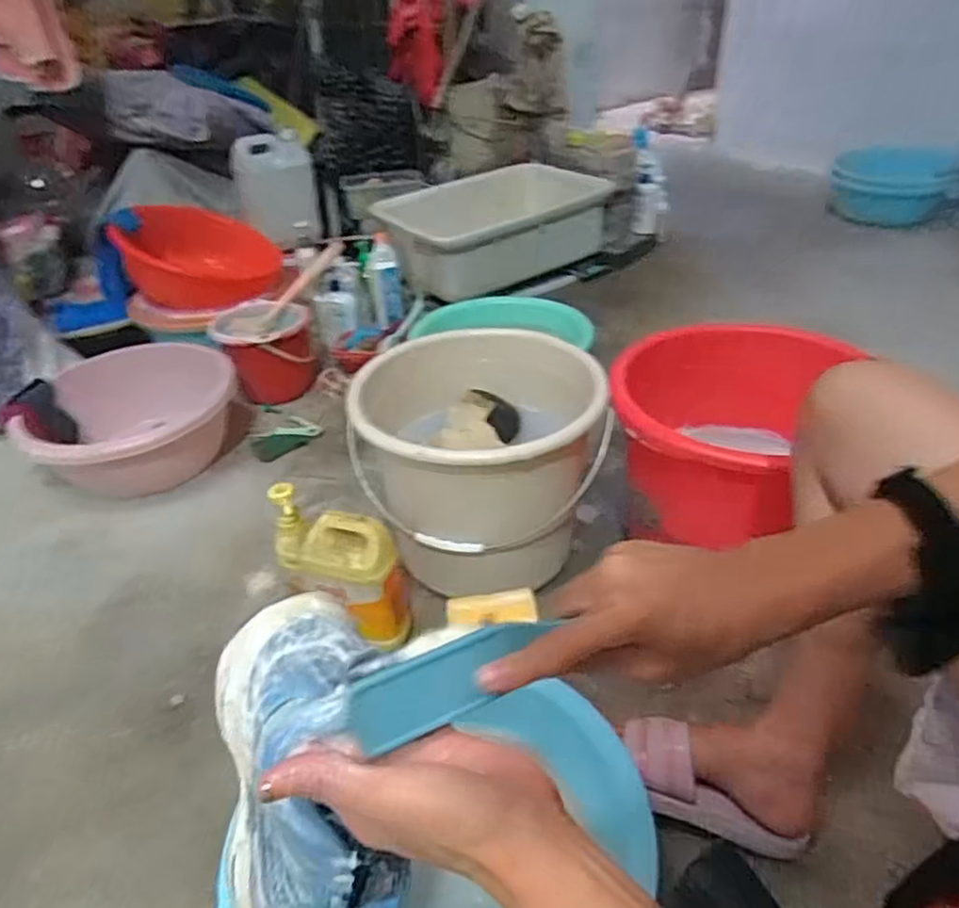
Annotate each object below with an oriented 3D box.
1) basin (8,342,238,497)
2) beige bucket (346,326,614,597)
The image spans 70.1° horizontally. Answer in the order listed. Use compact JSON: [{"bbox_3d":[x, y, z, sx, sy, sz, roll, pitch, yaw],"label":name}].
[{"bbox_3d":[-0.633,-0.044,1.249,0.309,0.182,0.309,-3,35,2],"label":"basin"},{"bbox_3d":[0.005,0.015,0.959,0.309,0.259,0.305,-3,35,2],"label":"beige bucket"}]

